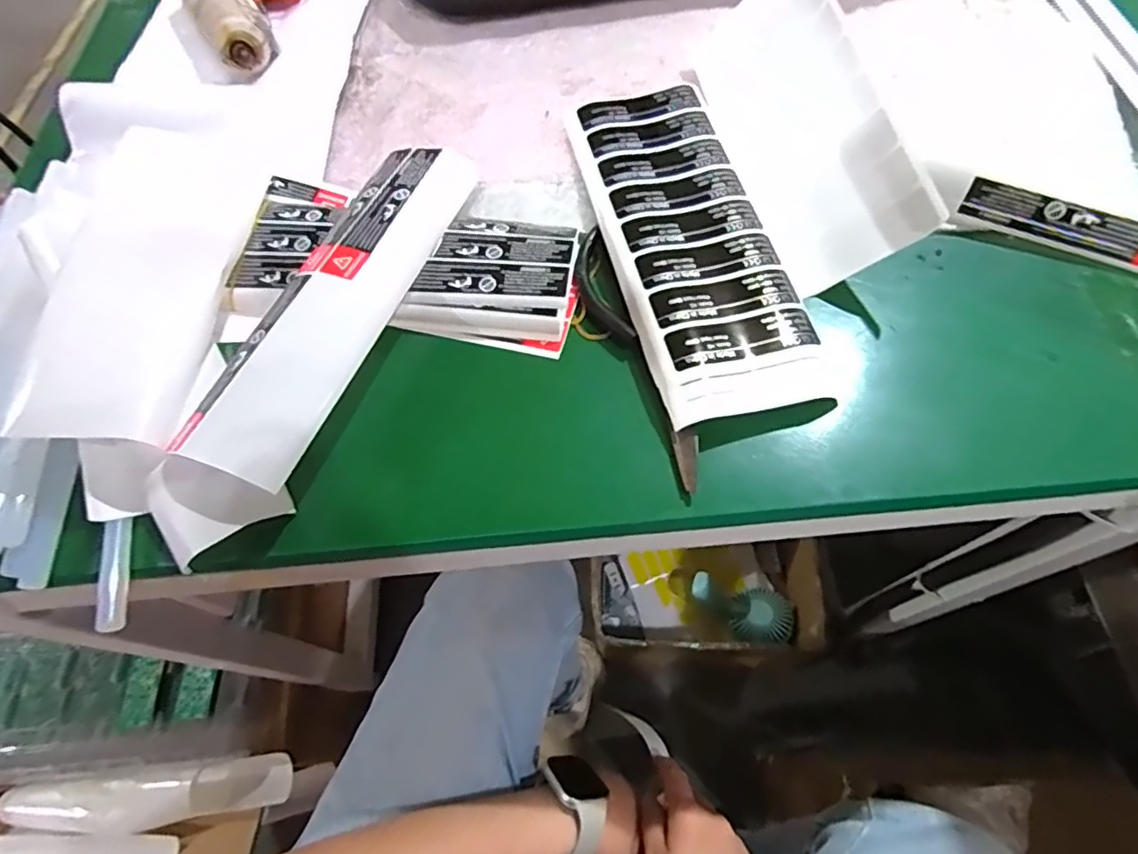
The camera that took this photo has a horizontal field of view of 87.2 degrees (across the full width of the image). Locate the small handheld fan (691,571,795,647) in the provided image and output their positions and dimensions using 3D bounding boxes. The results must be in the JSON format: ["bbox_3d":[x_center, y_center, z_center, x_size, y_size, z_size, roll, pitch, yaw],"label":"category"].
[{"bbox_3d":[0.277,0.290,0.981,0.179,0.078,0.098,22,65,0],"label":"small handheld fan"}]

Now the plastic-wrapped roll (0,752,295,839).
[{"bbox_3d":[-0.503,0.444,0.712,0.317,0.063,0.063,-8,62,0],"label":"plastic-wrapped roll"}]

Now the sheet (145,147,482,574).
[{"bbox_3d":[-0.136,-0.062,0.335,0.072,0.025,0.276,19,65,14],"label":"sheet"}]

